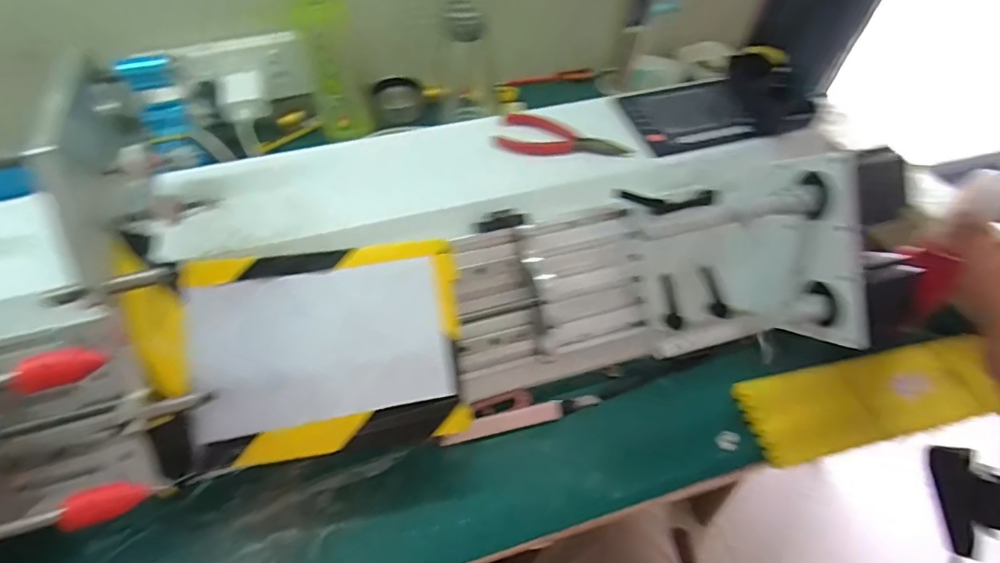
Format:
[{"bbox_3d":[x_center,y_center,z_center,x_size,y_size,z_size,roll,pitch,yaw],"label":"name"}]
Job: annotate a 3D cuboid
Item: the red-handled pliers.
[{"bbox_3d":[0.059,-0.130,0.482,0.121,0.006,0.054,17,54,10],"label":"red-handled pliers"}]

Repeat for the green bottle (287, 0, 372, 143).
[{"bbox_3d":[-0.197,-0.261,0.608,0.064,0.218,0.049,-11,54,-10],"label":"green bottle"}]

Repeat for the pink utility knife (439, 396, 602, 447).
[{"bbox_3d":[0.019,0.120,0.453,0.141,0.010,0.016,-10,54,-10],"label":"pink utility knife"}]

